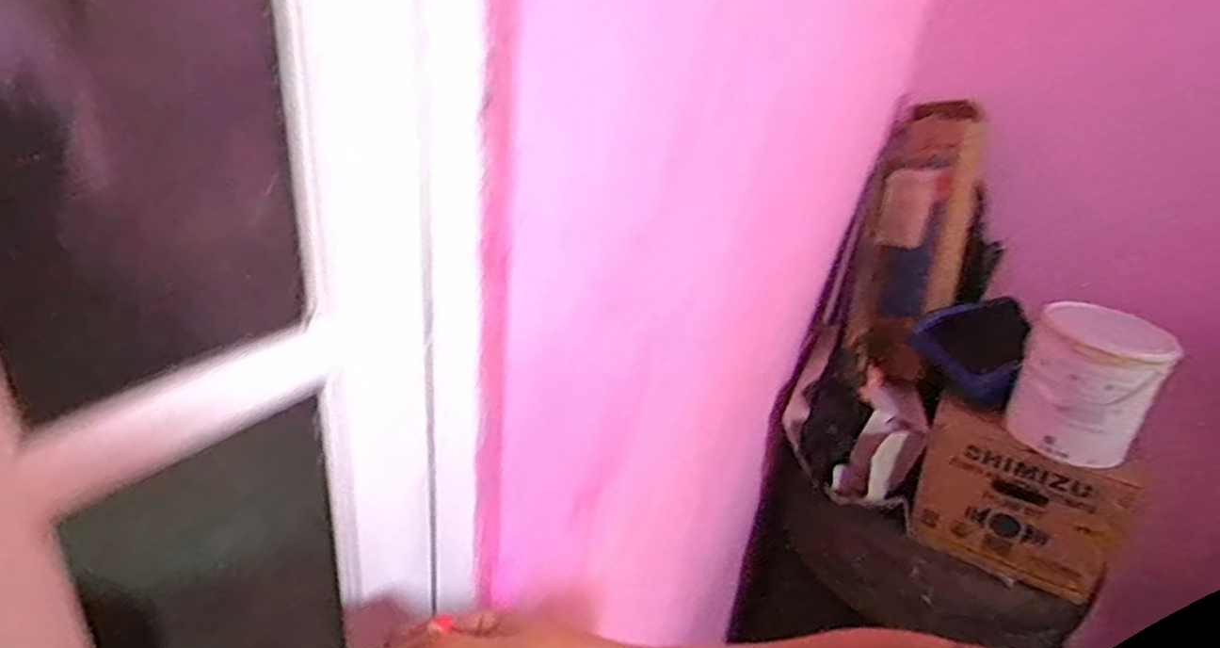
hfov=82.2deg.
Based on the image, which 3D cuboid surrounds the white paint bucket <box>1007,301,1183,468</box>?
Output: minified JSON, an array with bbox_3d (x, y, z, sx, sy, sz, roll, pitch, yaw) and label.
[{"bbox_3d":[0.756,0.098,1.116,0.176,0.206,0.176,24,31,31],"label":"white paint bucket"}]

